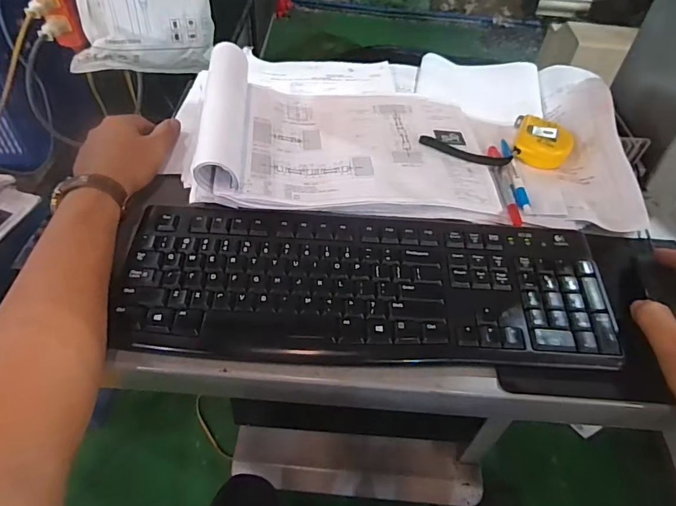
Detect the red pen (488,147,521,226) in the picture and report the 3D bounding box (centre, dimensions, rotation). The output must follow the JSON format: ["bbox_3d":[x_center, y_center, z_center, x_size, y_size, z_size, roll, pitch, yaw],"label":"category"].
[{"bbox_3d":[0.183,-0.077,0.498,0.016,0.013,0.131,6,51,0],"label":"red pen"}]

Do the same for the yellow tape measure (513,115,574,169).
[{"bbox_3d":[0.249,-0.138,0.545,0.066,0.027,0.075,17,51,9],"label":"yellow tape measure"}]

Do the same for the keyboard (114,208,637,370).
[{"bbox_3d":[0.025,0.028,0.410,0.426,0.028,0.145,5,51,-1],"label":"keyboard"}]

